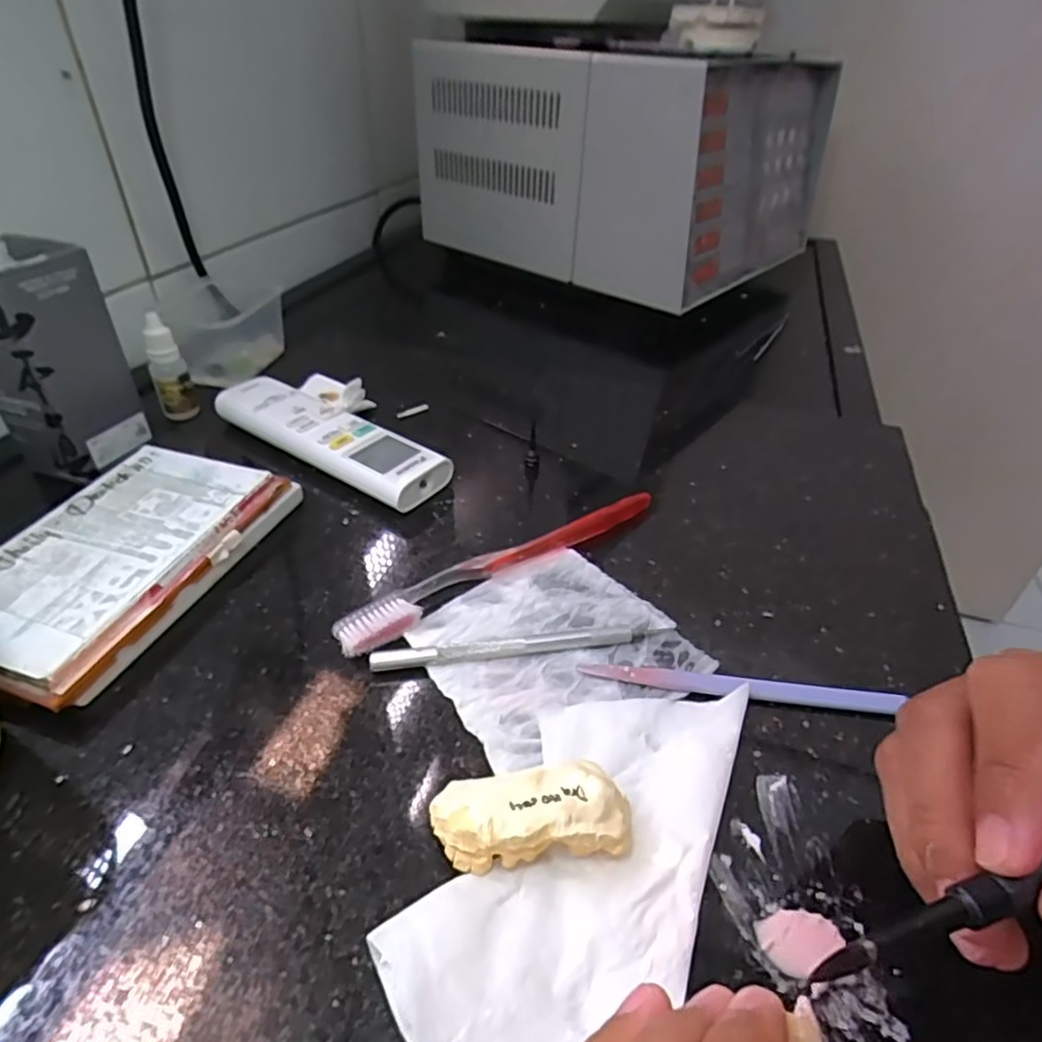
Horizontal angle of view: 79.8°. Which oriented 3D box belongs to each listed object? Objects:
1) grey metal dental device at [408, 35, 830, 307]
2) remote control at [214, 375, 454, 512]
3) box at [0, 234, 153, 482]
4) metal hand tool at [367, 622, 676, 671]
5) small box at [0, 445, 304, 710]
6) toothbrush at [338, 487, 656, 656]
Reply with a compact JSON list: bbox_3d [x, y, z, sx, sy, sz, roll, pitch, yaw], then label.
[{"bbox_3d":[0.133,-0.446,0.762,0.372,0.204,0.362,28,45,31],"label":"grey metal dental device"},{"bbox_3d":[-0.124,-0.052,0.397,0.168,0.030,0.043,22,42,27],"label":"remote control"},{"bbox_3d":[-0.283,-0.098,0.377,0.057,0.128,0.057,11,38,14],"label":"box"},{"bbox_3d":[0.003,0.055,0.278,0.136,0.009,0.009,-7,38,-9],"label":"metal hand tool"},{"bbox_3d":[-0.196,0.017,0.308,0.094,0.030,0.151,14,39,17],"label":"small box"},{"bbox_3d":[-0.006,0.020,0.320,0.185,0.012,0.020,-25,44,-29],"label":"toothbrush"}]

